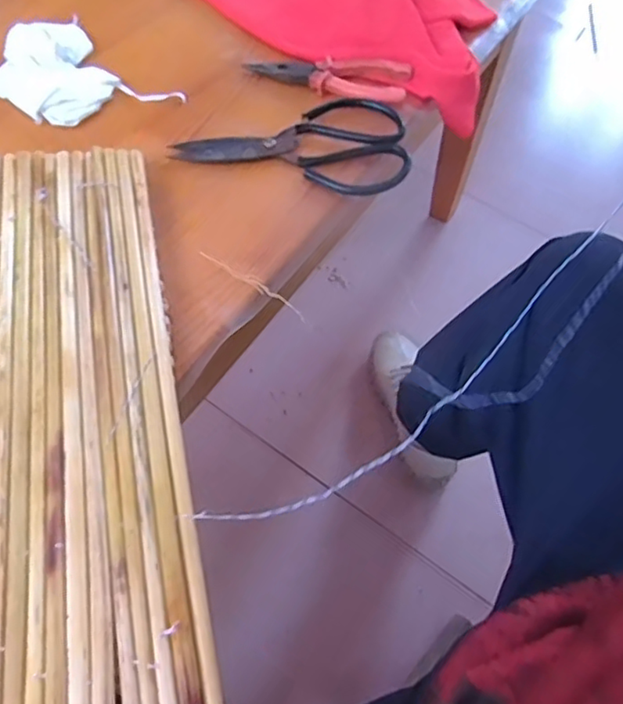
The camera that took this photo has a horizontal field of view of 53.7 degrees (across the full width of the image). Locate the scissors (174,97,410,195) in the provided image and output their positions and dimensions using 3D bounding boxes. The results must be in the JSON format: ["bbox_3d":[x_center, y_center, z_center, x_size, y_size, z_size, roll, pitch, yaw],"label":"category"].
[{"bbox_3d":[-0.013,-0.190,0.545,0.200,0.025,0.097,11,60,3],"label":"scissors"}]

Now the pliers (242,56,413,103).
[{"bbox_3d":[0.014,-0.260,0.575,0.151,0.017,0.047,15,61,5],"label":"pliers"}]

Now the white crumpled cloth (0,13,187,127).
[{"bbox_3d":[-0.216,-0.251,0.558,0.146,0.032,0.115,39,65,17],"label":"white crumpled cloth"}]

